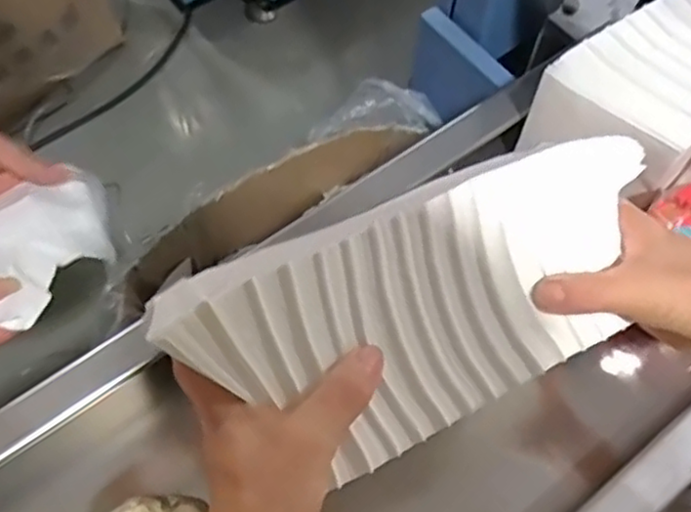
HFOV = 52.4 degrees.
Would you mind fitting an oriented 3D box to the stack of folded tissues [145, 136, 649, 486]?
[{"bbox_3d":[0.037,0.025,0.395,0.274,0.076,0.121,-23,97,-15],"label":"stack of folded tissues"}]

